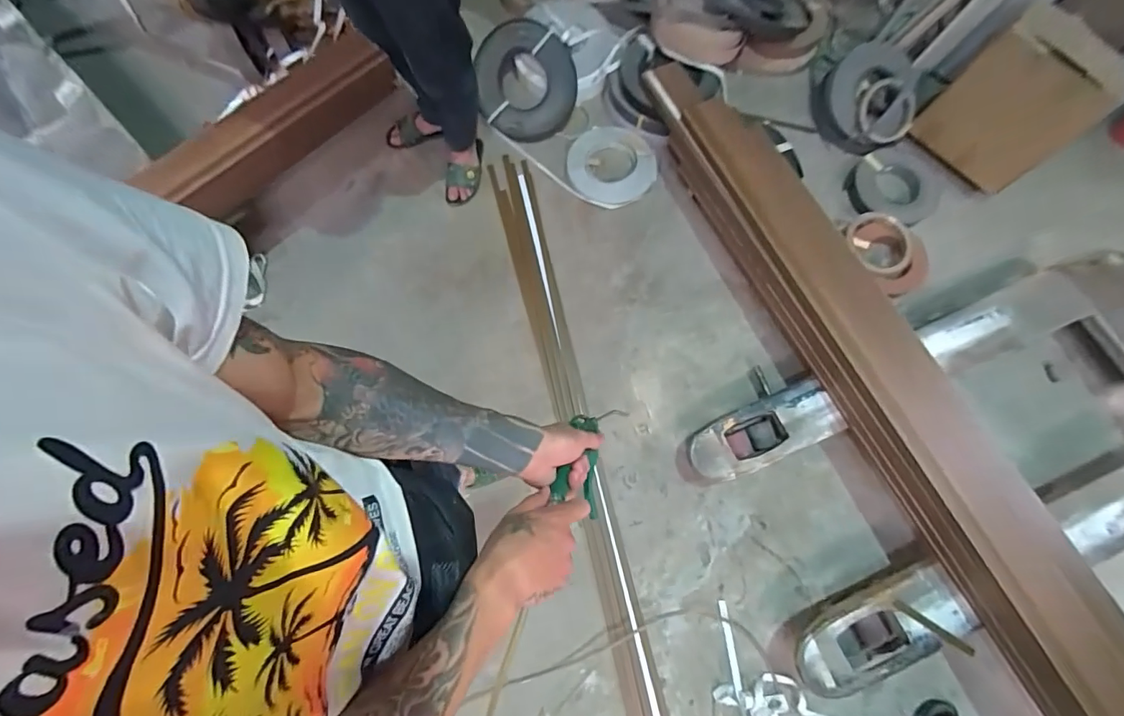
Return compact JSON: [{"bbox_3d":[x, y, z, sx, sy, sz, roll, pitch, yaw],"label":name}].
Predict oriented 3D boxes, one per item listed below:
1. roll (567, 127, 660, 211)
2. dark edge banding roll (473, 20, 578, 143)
[{"bbox_3d":[0.162,-0.615,1.522,0.257,0.025,0.276,-1,84,12],"label":"roll"},{"bbox_3d":[-0.121,-0.894,1.543,0.329,0.048,0.381,-10,91,4],"label":"dark edge banding roll"}]

